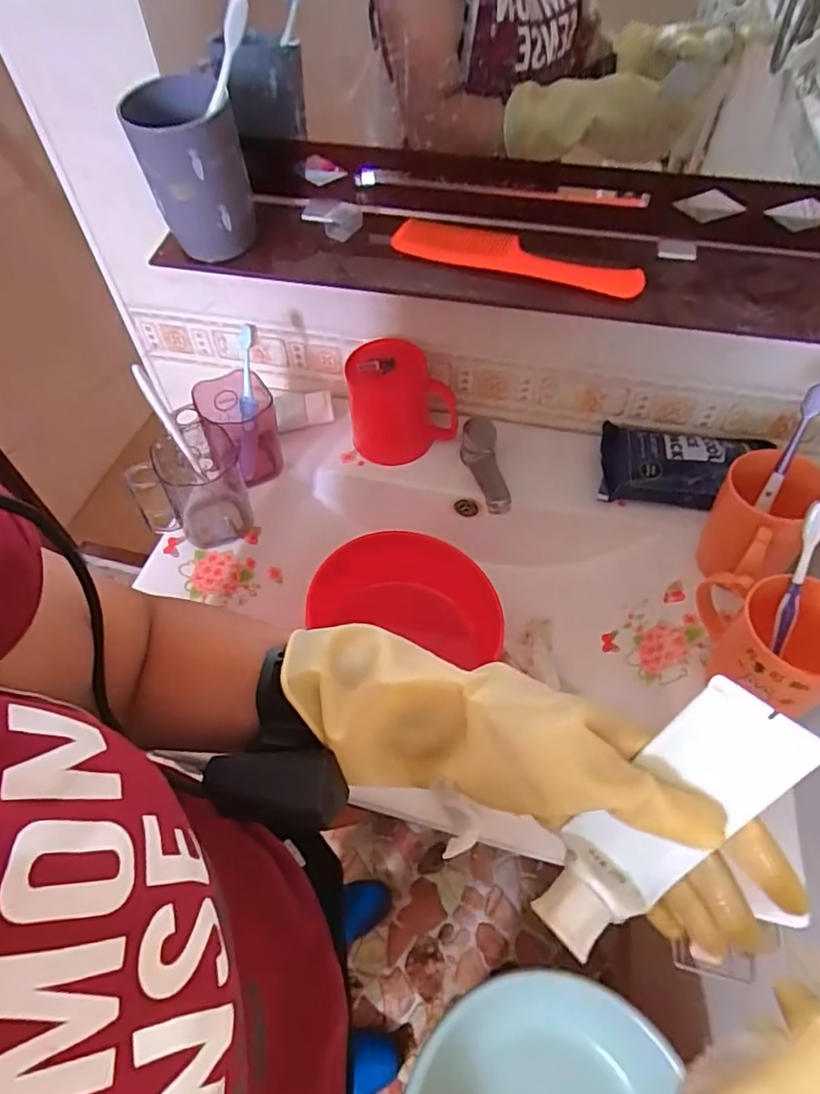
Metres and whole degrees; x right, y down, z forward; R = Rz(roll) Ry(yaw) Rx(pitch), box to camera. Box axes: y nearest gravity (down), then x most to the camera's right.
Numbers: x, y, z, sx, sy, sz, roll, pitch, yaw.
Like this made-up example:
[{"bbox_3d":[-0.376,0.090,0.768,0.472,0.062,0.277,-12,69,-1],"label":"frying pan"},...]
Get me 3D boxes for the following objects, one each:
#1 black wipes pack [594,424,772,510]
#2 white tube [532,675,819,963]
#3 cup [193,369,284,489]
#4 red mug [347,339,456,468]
[{"bbox_3d":[0.290,-0.089,0.612,0.162,0.033,0.101,9,55,7],"label":"black wipes pack"},{"bbox_3d":[0.115,0.132,0.267,0.050,0.152,0.038,43,23,27],"label":"white tube"},{"bbox_3d":[-0.180,-0.125,0.626,0.072,0.113,0.074,-1,54,1],"label":"cup"},{"bbox_3d":[-0.008,-0.160,0.636,0.118,0.112,0.074,-3,54,-1],"label":"red mug"}]

